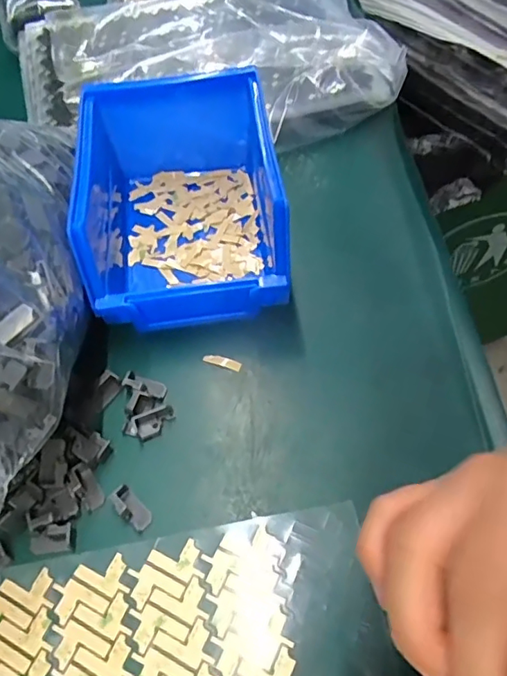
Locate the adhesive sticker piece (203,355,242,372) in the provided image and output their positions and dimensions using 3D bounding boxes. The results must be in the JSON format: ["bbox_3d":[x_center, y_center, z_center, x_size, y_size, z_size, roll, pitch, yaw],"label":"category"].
[{"bbox_3d":[-0.017,0.013,0.294,0.021,0.004,0.006,17,71,11],"label":"adhesive sticker piece"}]

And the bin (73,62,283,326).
[{"bbox_3d":[-0.043,-0.078,0.310,0.110,0.068,0.139,-9,59,-1],"label":"bin"}]

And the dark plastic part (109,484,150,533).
[{"bbox_3d":[-0.058,0.079,0.249,0.021,0.011,0.010,39,69,24],"label":"dark plastic part"}]

